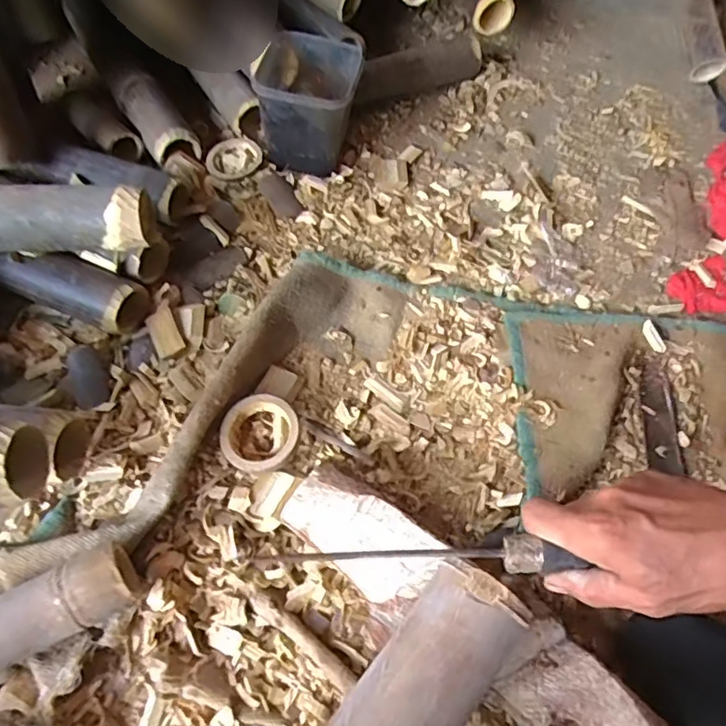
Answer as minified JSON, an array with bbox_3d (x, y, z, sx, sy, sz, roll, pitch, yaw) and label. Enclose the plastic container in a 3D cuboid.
[{"bbox_3d":[-0.070,-0.312,0.711,0.119,0.131,0.119,5,60,1],"label":"plastic container"}]

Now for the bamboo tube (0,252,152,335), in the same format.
[{"bbox_3d":[-0.311,-0.081,0.606,0.160,0.061,0.057,22,62,11],"label":"bamboo tube"}]

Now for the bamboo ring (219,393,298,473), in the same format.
[{"bbox_3d":[-0.099,0.068,0.547,0.070,0.025,0.073,1,60,-1],"label":"bamboo ring"}]

